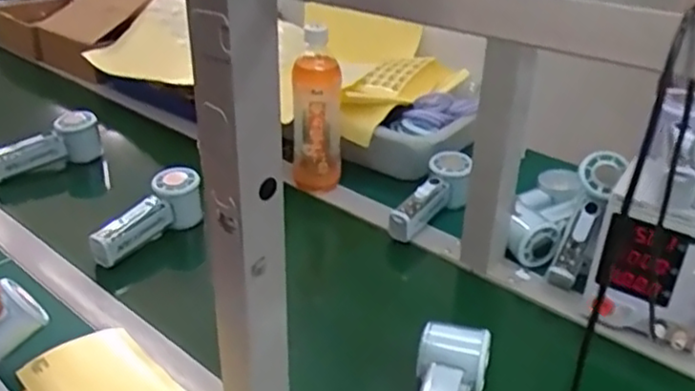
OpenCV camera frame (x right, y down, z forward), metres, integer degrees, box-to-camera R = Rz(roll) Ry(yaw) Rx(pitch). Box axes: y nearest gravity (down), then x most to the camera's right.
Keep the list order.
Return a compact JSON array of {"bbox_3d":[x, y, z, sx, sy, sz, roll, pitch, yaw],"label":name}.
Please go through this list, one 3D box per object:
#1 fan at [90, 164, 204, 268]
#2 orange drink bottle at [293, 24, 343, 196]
[{"bbox_3d":[-0.224,0.024,0.779,0.058,0.056,0.147,13,31,19],"label":"fan"},{"bbox_3d":[-0.040,-0.101,0.856,0.058,0.207,0.053,7,30,9],"label":"orange drink bottle"}]

